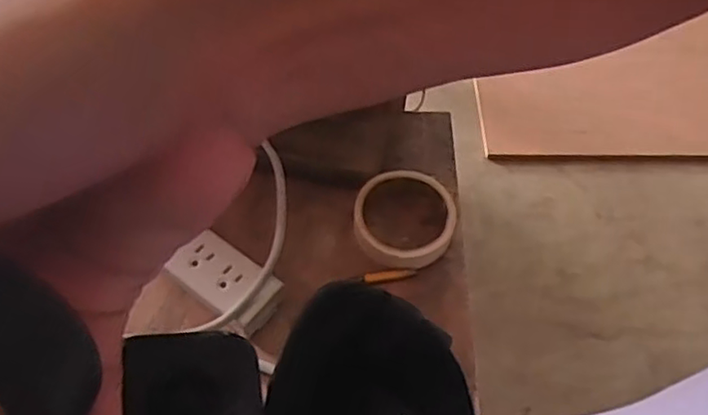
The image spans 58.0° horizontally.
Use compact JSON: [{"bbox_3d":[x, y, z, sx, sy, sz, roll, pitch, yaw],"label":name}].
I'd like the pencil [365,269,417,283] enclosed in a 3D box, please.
[{"bbox_3d":[0.031,0.058,0.549,0.044,0.005,0.010,-8,57,-7],"label":"pencil"}]

